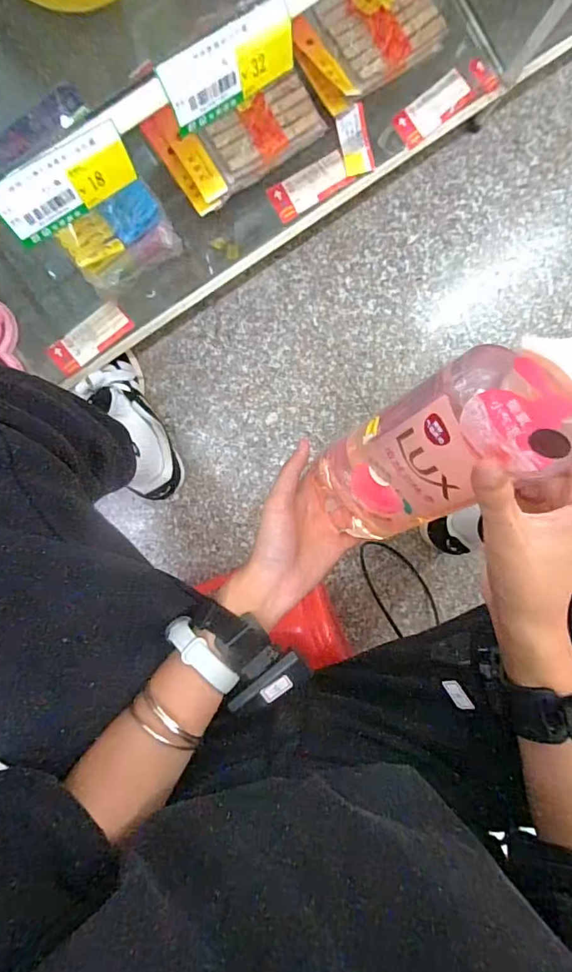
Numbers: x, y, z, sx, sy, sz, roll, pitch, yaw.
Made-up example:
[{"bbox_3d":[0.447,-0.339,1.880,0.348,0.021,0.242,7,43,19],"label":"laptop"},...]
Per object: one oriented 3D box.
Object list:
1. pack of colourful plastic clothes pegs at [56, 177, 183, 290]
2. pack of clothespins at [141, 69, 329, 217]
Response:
[{"bbox_3d":[-0.182,-0.273,0.540,0.110,0.032,0.077,-36,133,-1],"label":"pack of colourful plastic clothes pegs"},{"bbox_3d":[-0.055,-0.401,0.540,0.174,0.023,0.111,-34,97,-1],"label":"pack of clothespins"}]

